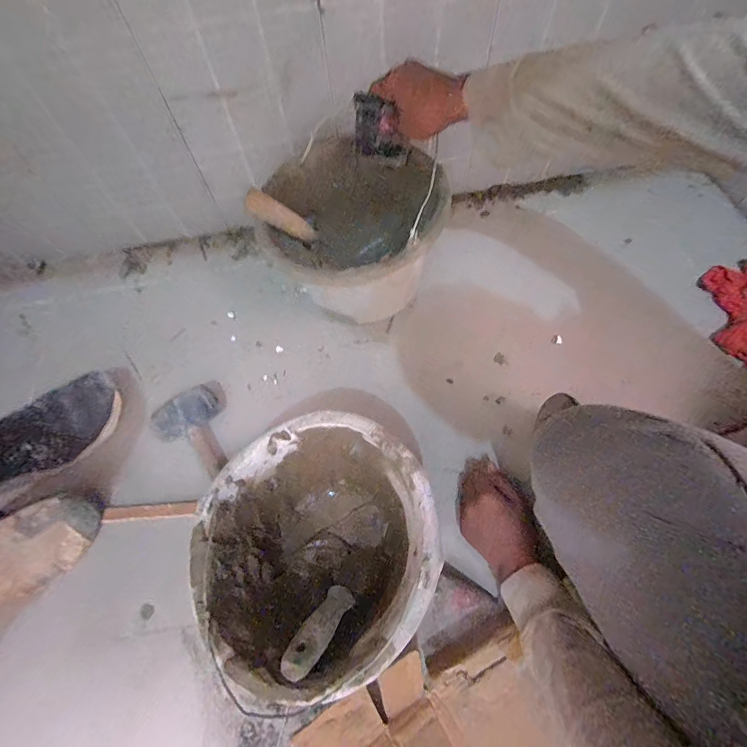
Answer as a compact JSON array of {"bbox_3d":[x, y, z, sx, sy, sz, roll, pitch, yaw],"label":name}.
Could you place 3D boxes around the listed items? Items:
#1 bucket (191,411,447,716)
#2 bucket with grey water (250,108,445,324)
[{"bbox_3d":[-0.053,0.198,0.455,0.241,0.174,0.238,-1,62,2],"label":"bucket"},{"bbox_3d":[-0.034,-0.208,0.632,0.253,0.220,0.267,-1,62,2],"label":"bucket with grey water"}]

